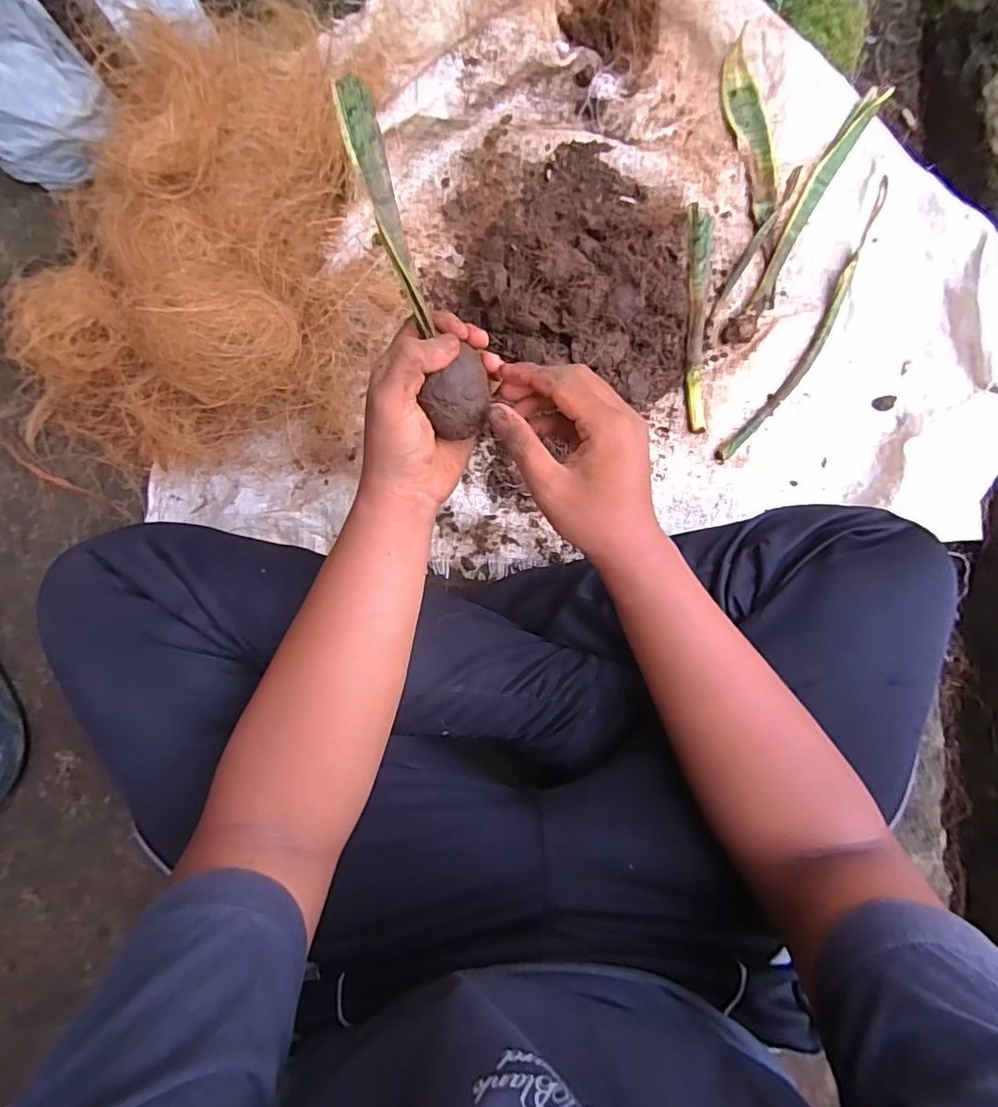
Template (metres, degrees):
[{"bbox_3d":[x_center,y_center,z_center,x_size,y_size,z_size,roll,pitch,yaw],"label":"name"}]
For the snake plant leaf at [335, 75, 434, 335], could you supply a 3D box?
[{"bbox_3d":[-0.072,-0.219,0.342,0.022,0.010,0.140,-17,104,0],"label":"snake plant leaf"}]

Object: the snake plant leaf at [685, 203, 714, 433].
[{"bbox_3d":[0.216,-0.253,0.586,0.029,0.026,0.238,3,87,1],"label":"snake plant leaf"}]

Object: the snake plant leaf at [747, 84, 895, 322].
[{"bbox_3d":[0.338,-0.373,0.586,0.028,0.024,0.263,27,93,-2],"label":"snake plant leaf"}]

